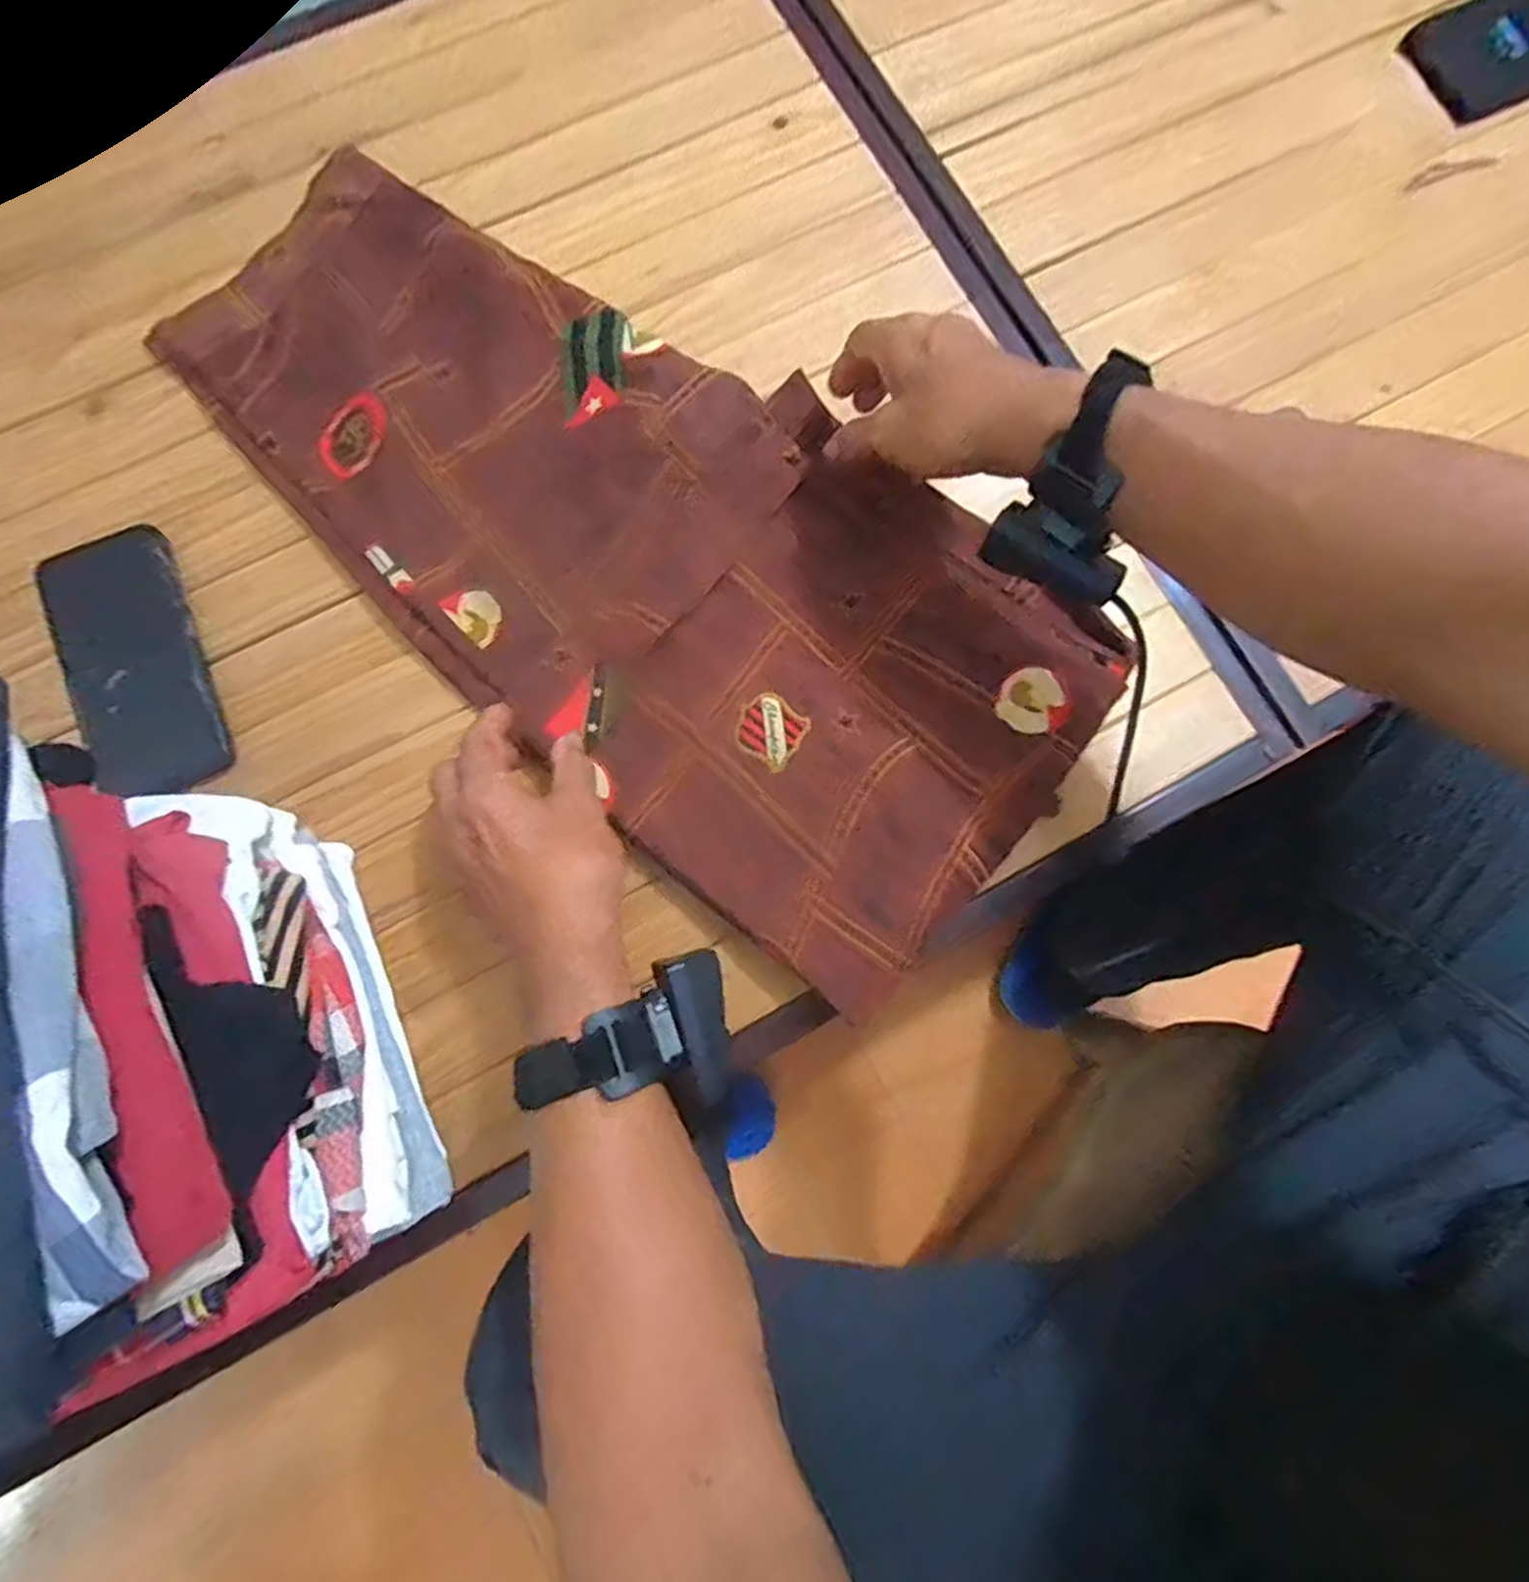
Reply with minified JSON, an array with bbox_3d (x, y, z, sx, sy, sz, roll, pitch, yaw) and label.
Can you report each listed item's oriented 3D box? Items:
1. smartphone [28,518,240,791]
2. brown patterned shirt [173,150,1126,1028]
[{"bbox_3d":[-0.378,-0.077,0.440,0.077,0.012,0.173,-23,79,-6],"label":"smartphone"},{"bbox_3d":[-0.086,-0.158,0.451,0.587,0.037,0.265,39,80,6],"label":"brown patterned shirt"}]

